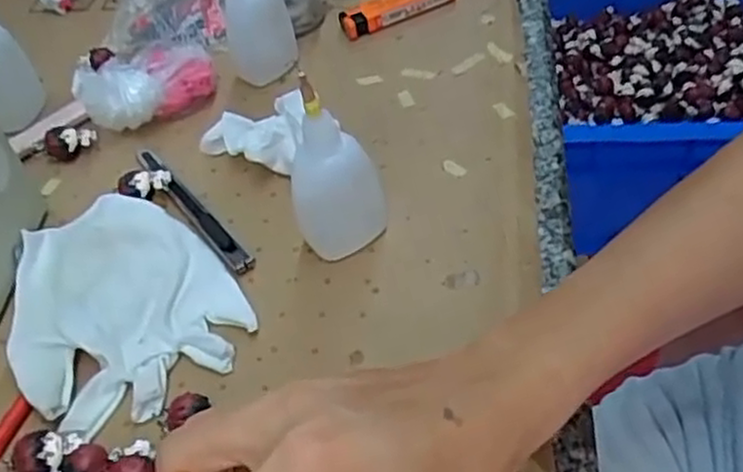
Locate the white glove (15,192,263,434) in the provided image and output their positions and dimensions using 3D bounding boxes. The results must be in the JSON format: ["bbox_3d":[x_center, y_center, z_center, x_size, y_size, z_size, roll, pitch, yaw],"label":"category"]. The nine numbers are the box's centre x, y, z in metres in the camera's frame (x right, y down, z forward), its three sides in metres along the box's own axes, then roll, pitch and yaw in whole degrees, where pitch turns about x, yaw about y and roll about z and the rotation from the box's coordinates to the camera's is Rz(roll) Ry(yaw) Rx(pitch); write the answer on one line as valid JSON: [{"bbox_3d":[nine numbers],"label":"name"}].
[{"bbox_3d":[-0.129,0.030,0.369,0.102,0.008,0.134,-31,54,-21],"label":"white glove"}]

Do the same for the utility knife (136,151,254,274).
[{"bbox_3d":[-0.099,-0.020,0.407,0.012,0.006,0.122,-31,54,-21],"label":"utility knife"}]

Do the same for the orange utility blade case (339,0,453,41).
[{"bbox_3d":[0.018,-0.156,0.503,0.078,0.016,0.019,-21,51,-14],"label":"orange utility blade case"}]

